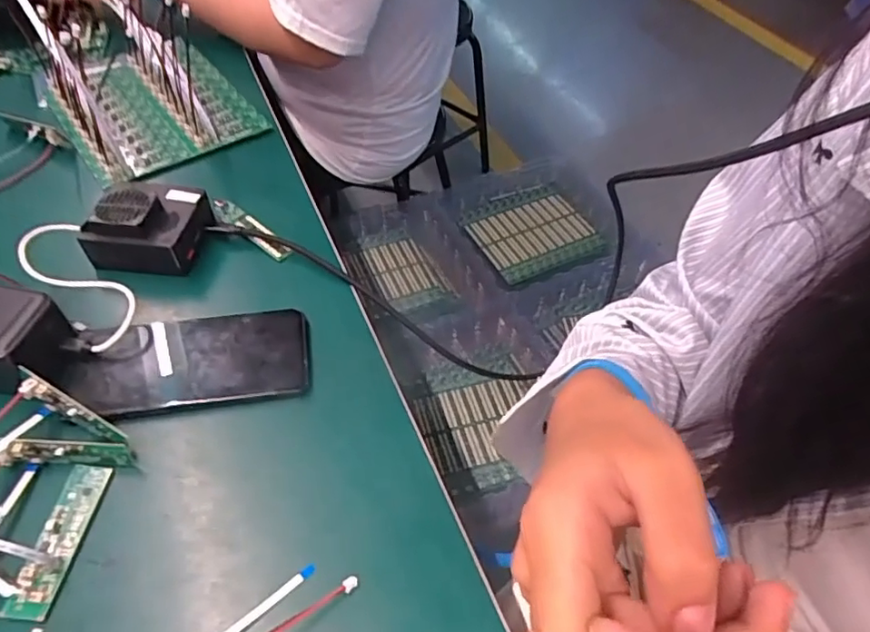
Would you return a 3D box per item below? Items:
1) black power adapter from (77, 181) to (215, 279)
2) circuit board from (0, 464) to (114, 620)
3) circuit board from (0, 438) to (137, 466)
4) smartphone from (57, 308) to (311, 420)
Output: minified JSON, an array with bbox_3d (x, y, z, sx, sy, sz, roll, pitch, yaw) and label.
[{"bbox_3d":[-0.227,-0.075,0.460,0.082,0.044,0.073,1,50,-3],"label":"black power adapter"},{"bbox_3d":[-0.210,0.122,0.325,0.022,0.013,0.083,6,50,1],"label":"circuit board"},{"bbox_3d":[-0.222,0.081,0.348,0.070,0.019,0.012,-3,51,-7],"label":"circuit board"},{"bbox_3d":[-0.167,0.030,0.398,0.154,0.010,0.070,-7,51,-10],"label":"smartphone"}]

